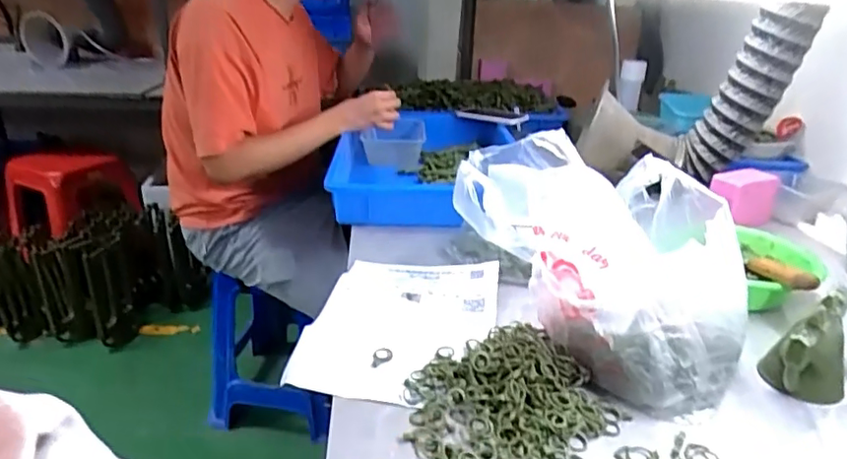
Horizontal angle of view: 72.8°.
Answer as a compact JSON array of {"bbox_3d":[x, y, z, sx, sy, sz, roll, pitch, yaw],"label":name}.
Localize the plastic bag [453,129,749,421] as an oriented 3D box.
[{"bbox_3d":[0.188,0.011,0.702,0.202,0.204,0.417,-5,25,-18],"label":"plastic bag"}]

